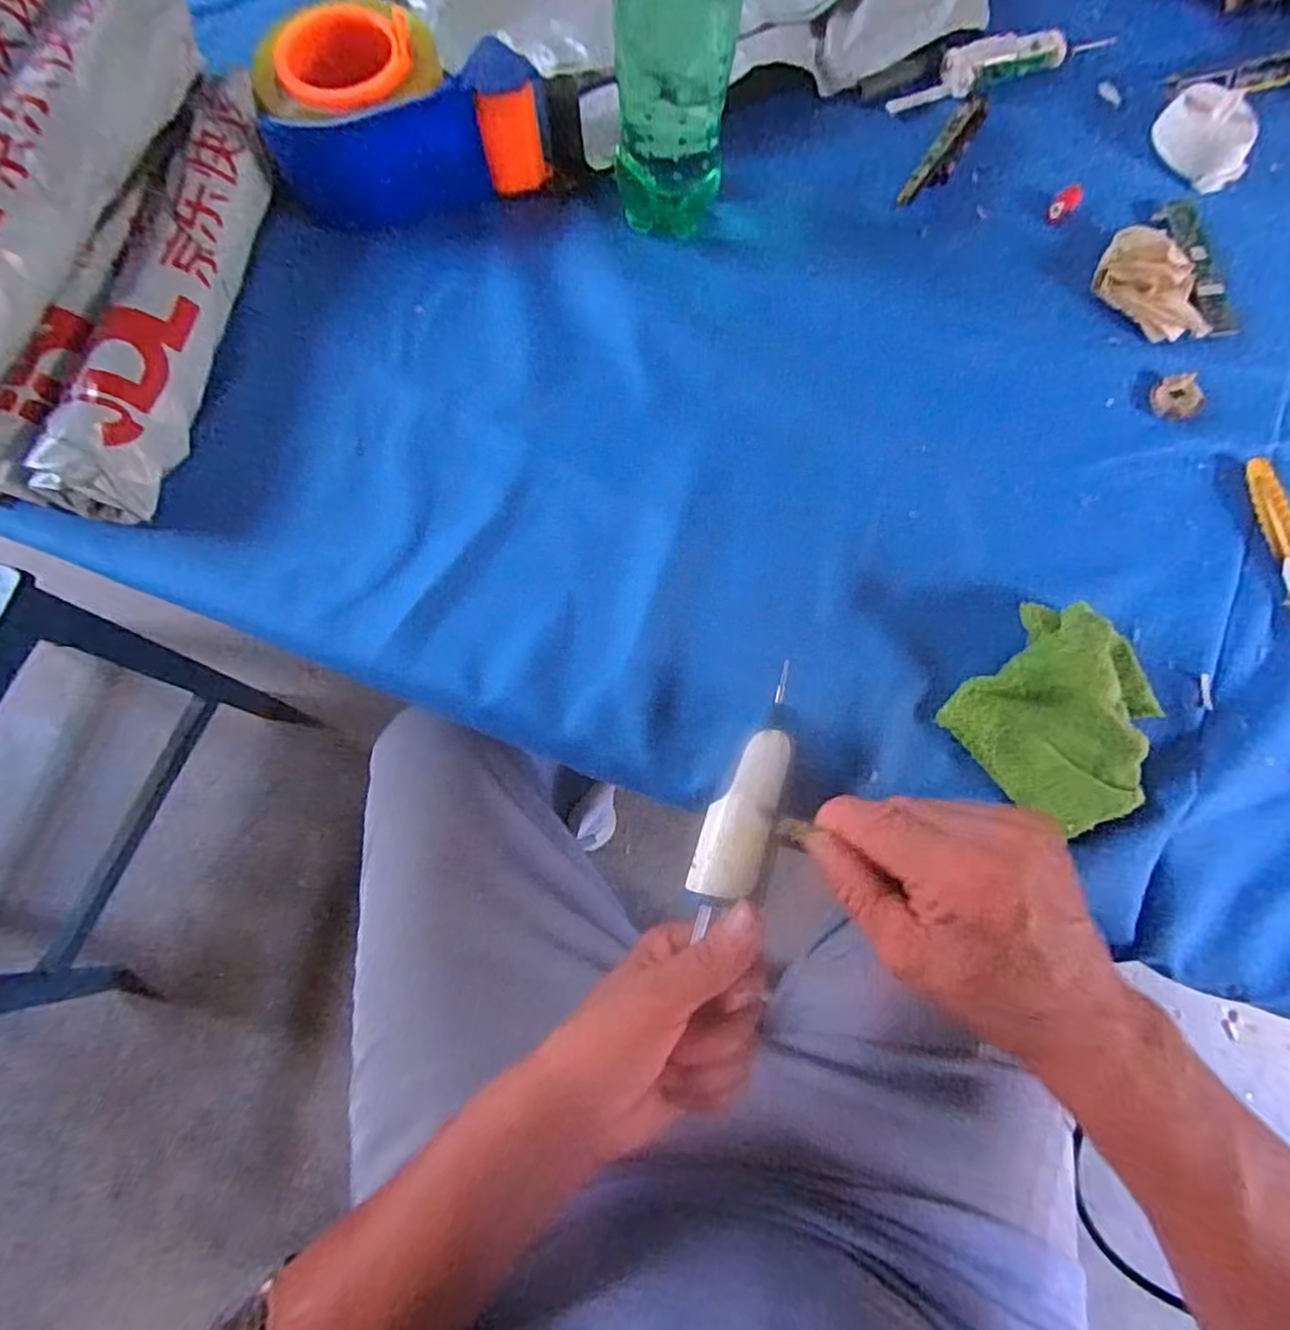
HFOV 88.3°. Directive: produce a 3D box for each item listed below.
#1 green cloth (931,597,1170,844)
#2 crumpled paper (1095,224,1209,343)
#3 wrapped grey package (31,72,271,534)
[{"bbox_3d":[0.209,0.019,0.321,0.087,0.044,0.103,36,78,8],"label":"green cloth"},{"bbox_3d":[0.300,-0.222,0.389,0.037,0.026,0.075,-40,81,-7],"label":"crumpled paper"},{"bbox_3d":[-0.260,-0.200,0.365,0.050,0.048,0.252,11,76,2],"label":"wrapped grey package"}]

